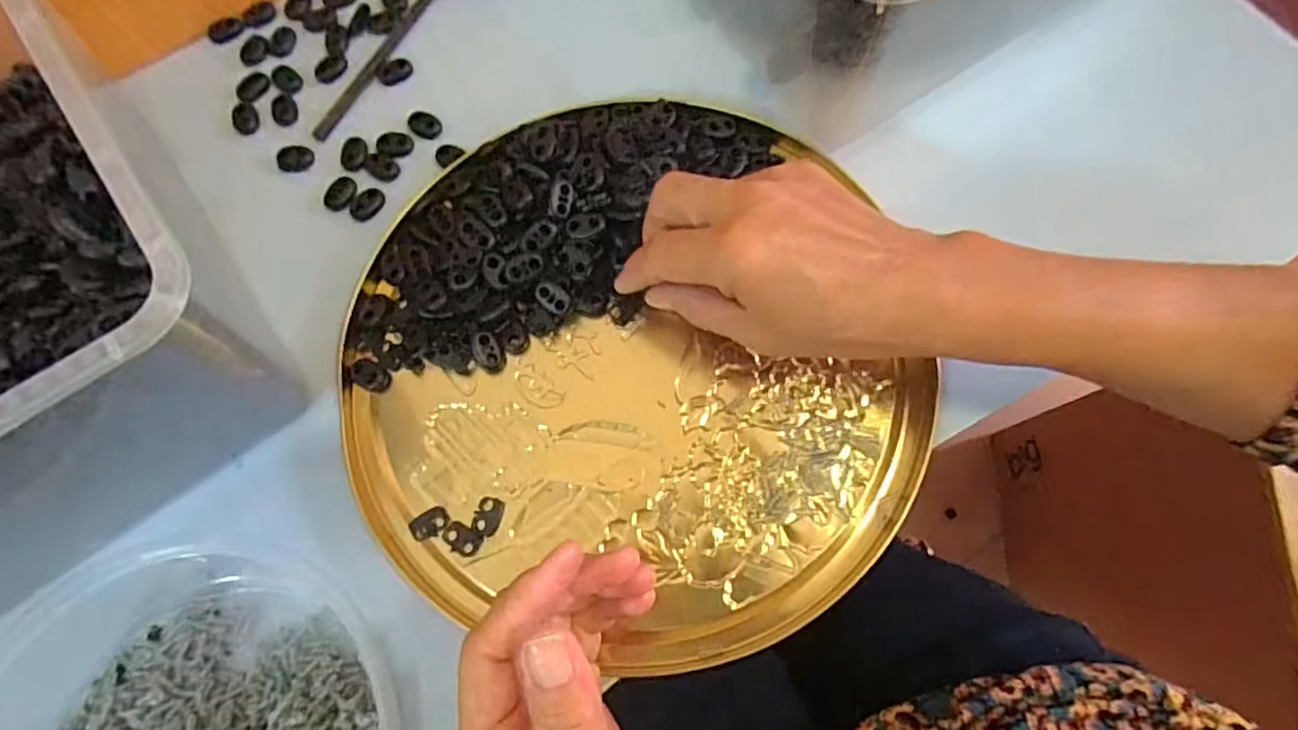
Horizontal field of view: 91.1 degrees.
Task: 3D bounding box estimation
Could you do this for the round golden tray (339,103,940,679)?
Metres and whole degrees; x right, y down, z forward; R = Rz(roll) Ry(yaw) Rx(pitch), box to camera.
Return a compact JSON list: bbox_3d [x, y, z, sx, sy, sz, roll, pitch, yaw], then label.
[{"bbox_3d":[-0.016,-0.002,0.321,0.270,0.031,0.292,-1,73,2],"label":"round golden tray"}]

